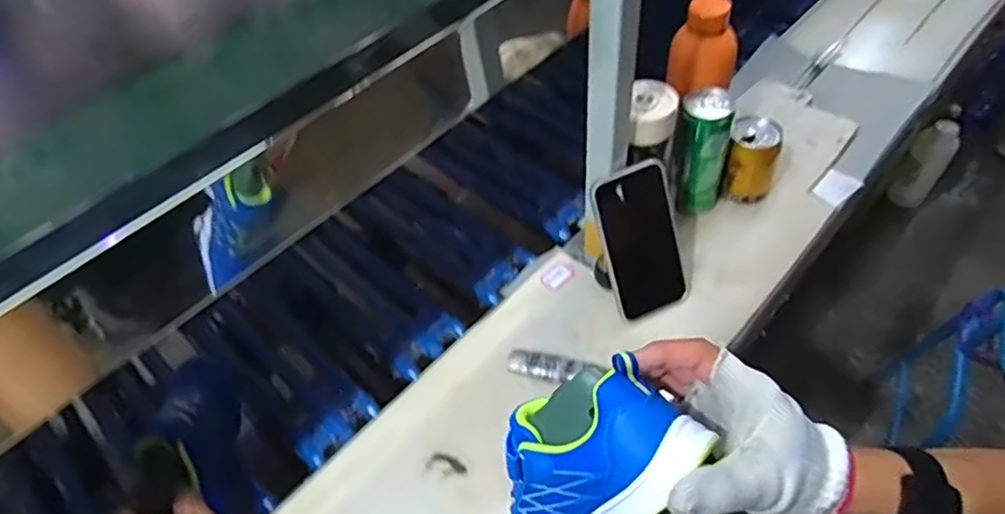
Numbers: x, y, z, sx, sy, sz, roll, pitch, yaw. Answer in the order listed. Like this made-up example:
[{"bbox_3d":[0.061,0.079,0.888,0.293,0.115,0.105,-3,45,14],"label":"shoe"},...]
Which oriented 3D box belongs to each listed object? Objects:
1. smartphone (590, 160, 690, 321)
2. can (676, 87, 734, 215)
[{"bbox_3d":[0.147,-0.017,0.632,0.089,0.158,0.014,-24,20,-16],"label":"smartphone"},{"bbox_3d":[0.227,-0.116,0.697,0.056,0.142,0.048,13,52,17],"label":"can"}]

